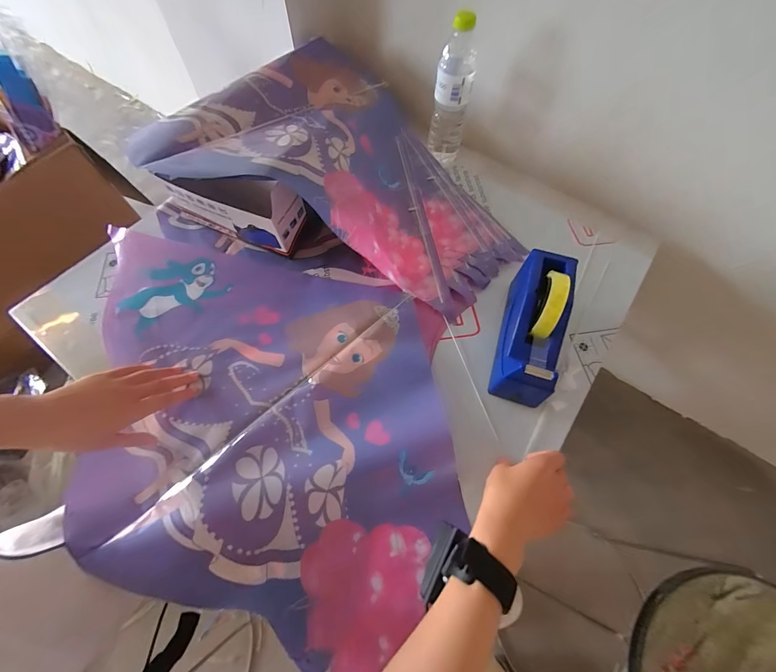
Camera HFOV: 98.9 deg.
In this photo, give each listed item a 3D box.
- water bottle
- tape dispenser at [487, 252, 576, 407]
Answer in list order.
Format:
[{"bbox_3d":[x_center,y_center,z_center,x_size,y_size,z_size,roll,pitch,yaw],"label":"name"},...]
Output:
[{"bbox_3d":[0.111,-0.415,0.587,0.060,0.231,0.057,10,65,3],"label":"water bottle"},{"bbox_3d":[0.197,-0.020,0.455,0.075,0.121,0.198,16,63,8],"label":"tape dispenser"}]

